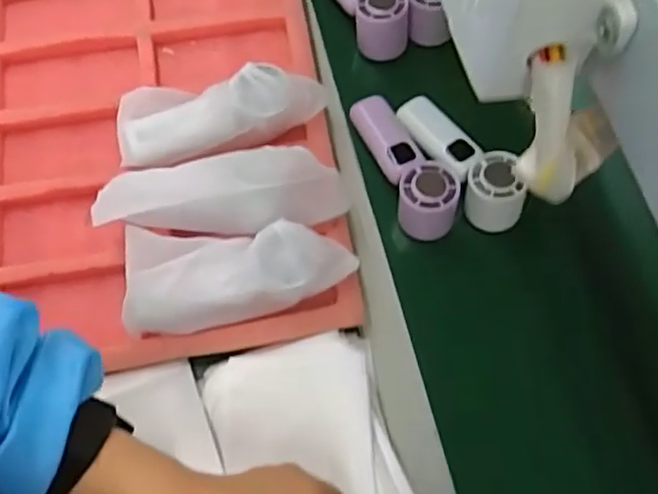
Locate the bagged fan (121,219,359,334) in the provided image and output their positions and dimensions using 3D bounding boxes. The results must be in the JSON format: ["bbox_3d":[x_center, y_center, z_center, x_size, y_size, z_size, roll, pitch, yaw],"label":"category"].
[{"bbox_3d":[-0.077,0.023,0.542,0.192,0.054,0.084,-4,69,-3],"label":"bagged fan"}]

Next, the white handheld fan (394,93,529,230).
[{"bbox_3d":[0.124,-0.087,0.606,0.048,0.070,0.157,-31,72,-13],"label":"white handheld fan"}]

